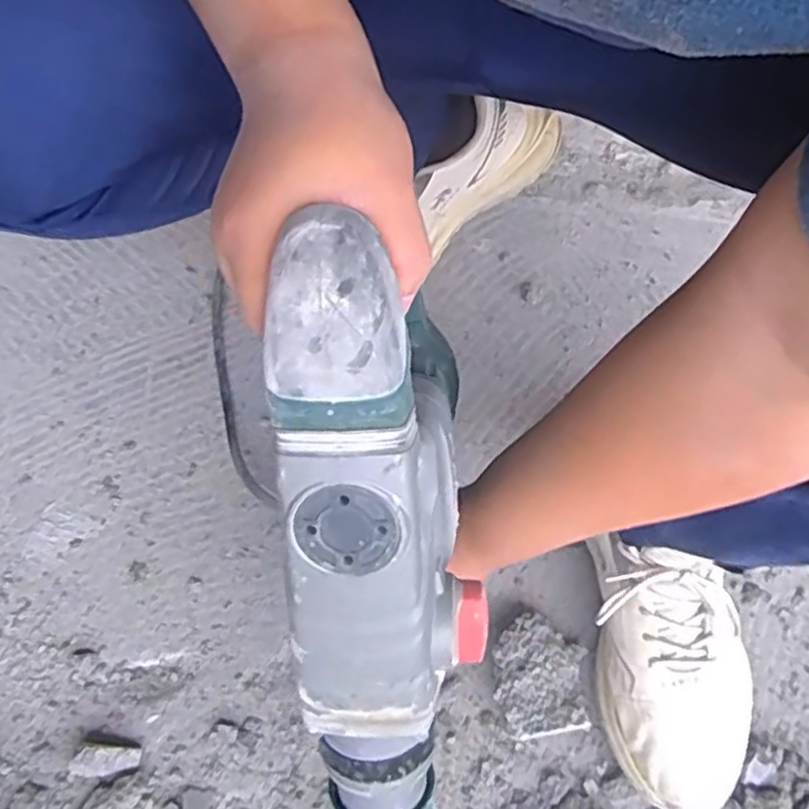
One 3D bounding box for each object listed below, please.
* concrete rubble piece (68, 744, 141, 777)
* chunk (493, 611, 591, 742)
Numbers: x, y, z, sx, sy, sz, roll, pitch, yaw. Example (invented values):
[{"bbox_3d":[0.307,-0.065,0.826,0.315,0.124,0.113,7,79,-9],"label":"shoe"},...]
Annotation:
[{"bbox_3d":[-0.213,0.251,0.511,0.048,0.019,0.020,1,63,-3],"label":"concrete rubble piece"},{"bbox_3d":[0.101,0.204,0.546,0.066,0.029,0.085,3,63,-2],"label":"chunk"}]

